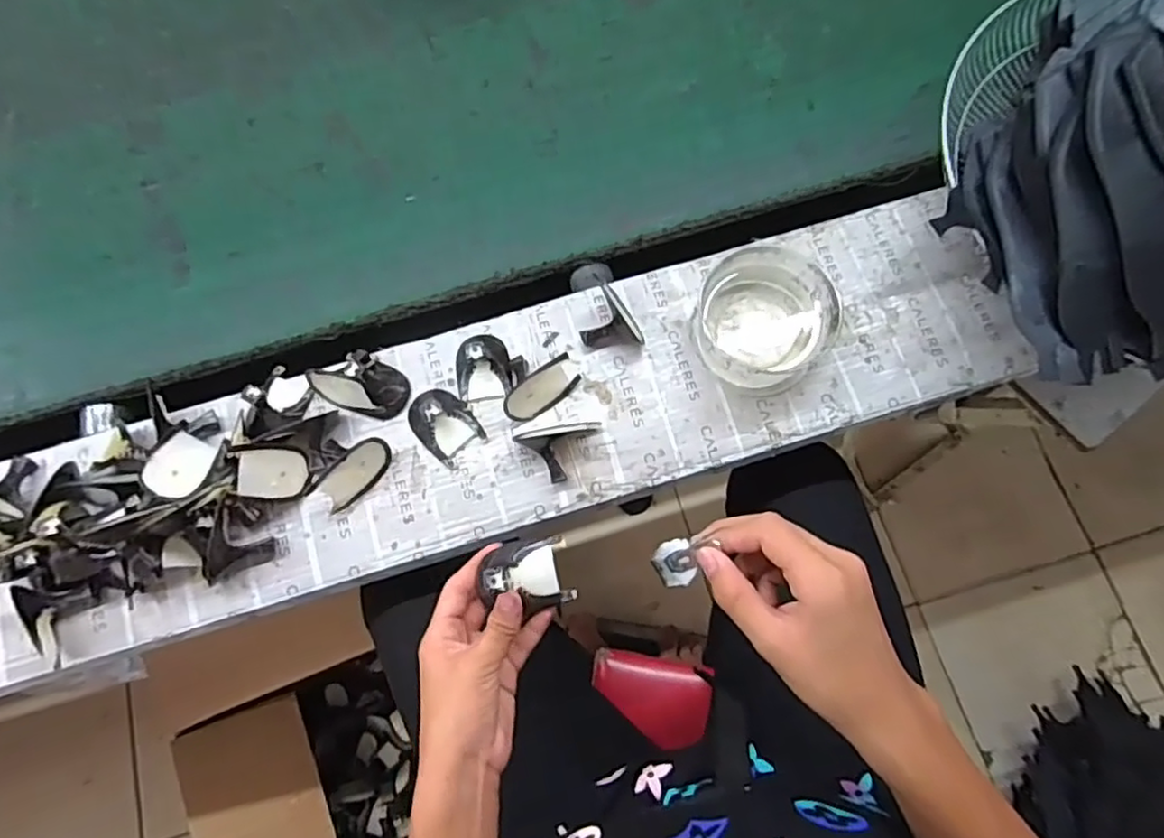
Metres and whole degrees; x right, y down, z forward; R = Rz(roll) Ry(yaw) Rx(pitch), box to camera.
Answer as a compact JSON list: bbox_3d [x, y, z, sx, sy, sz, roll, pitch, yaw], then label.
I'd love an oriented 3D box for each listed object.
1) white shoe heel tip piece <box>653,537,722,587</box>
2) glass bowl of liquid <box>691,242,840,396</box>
[{"bbox_3d":[0.059,0.091,0.404,0.028,0.009,0.028,-22,82,35],"label":"white shoe heel tip piece"},{"bbox_3d":[0.162,-0.086,0.569,0.111,0.066,0.112,0,74,1],"label":"glass bowl of liquid"}]

